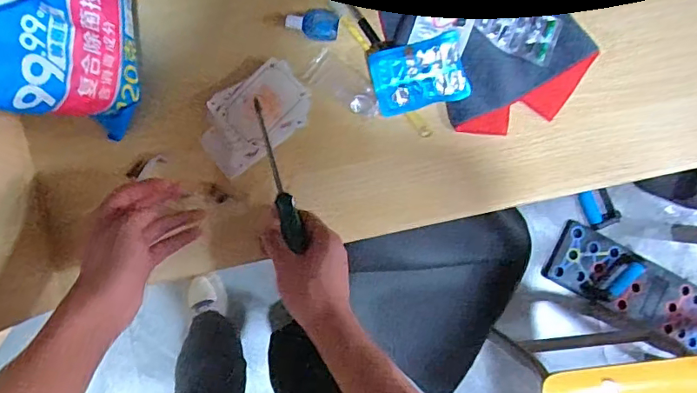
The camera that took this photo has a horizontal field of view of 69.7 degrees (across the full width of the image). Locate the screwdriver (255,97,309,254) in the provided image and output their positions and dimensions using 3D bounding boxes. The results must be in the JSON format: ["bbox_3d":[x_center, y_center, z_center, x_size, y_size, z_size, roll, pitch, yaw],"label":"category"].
[{"bbox_3d":[-0.069,-0.022,0.489,0.018,0.014,0.151,-17,84,-4],"label":"screwdriver"}]

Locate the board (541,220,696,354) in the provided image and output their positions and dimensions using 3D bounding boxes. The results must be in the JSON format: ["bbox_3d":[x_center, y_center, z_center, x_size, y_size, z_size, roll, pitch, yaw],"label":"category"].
[{"bbox_3d":[0.794,0.261,1.298,0.556,0.099,0.169,28,88,-4],"label":"board"}]

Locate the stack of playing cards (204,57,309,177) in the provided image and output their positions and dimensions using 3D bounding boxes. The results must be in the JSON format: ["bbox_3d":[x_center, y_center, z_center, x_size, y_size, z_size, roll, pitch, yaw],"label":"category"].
[{"bbox_3d":[-0.098,-0.083,0.520,0.119,0.017,0.073,-37,93,-3],"label":"stack of playing cards"}]

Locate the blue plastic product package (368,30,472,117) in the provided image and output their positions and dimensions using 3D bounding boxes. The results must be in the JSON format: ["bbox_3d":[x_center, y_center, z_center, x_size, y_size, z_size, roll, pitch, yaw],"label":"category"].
[{"bbox_3d":[0.073,-0.124,0.519,0.094,0.008,0.068,-13,114,7],"label":"blue plastic product package"}]

